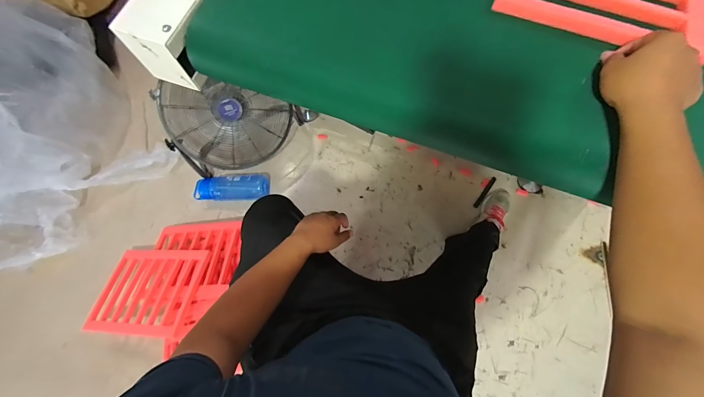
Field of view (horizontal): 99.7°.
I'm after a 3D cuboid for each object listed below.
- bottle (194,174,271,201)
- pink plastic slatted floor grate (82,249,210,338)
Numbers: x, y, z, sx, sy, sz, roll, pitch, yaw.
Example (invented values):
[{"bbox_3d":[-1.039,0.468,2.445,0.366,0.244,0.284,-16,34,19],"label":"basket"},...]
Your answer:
[{"bbox_3d":[-0.505,-0.041,1.254,0.291,0.081,0.091,-2,72,-1],"label":"bottle"},{"bbox_3d":[-0.700,0.312,1.034,0.384,0.034,0.293,-3,57,13],"label":"pink plastic slatted floor grate"}]

